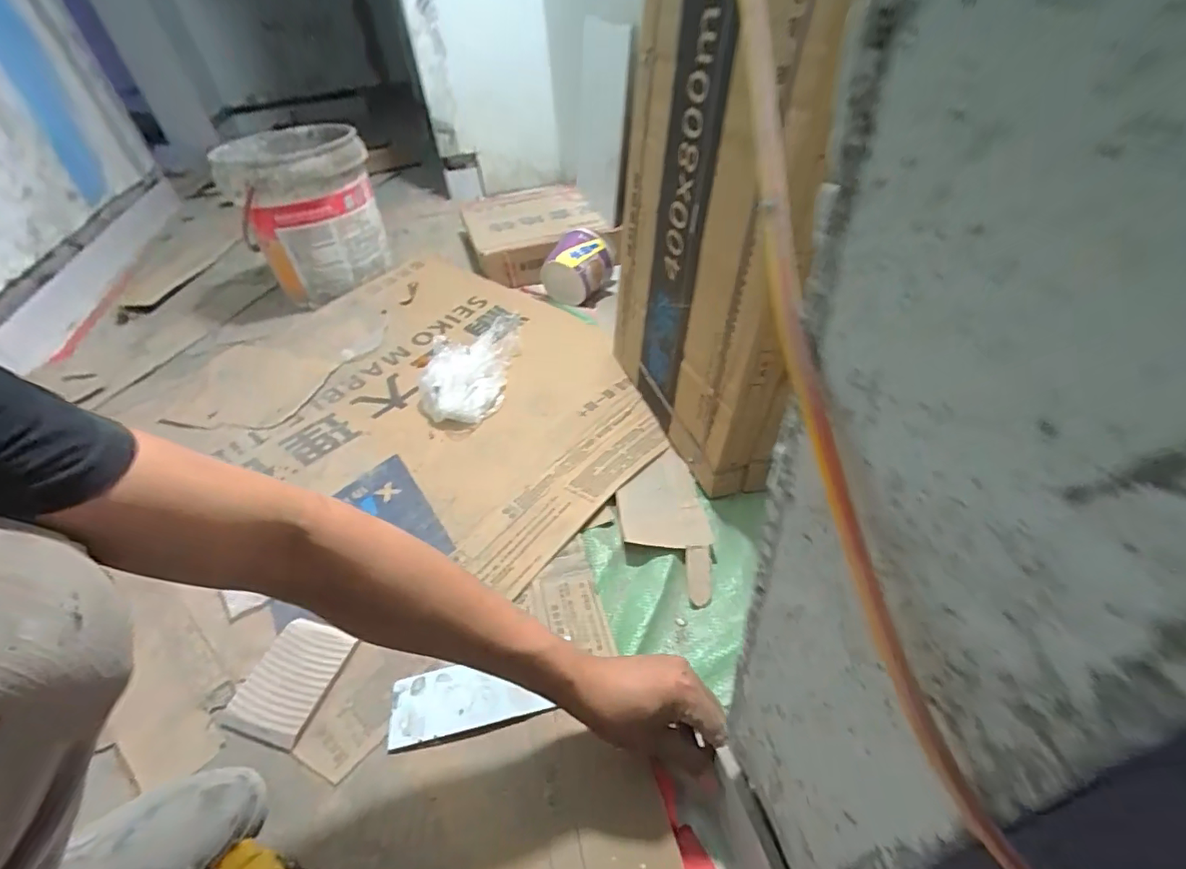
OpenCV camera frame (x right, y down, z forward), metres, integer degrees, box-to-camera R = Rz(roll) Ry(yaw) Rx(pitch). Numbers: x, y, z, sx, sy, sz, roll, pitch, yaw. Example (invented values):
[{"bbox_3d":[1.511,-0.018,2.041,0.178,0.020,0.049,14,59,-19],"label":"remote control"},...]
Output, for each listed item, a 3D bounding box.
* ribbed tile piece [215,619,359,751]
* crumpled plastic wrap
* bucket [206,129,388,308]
[{"bbox_3d":[-0.341,0.276,0.587,0.103,0.015,0.119,12,46,19],"label":"ribbed tile piece"},{"bbox_3d":[-0.233,-0.145,0.990,0.162,0.050,0.339,-4,42,3],"label":"crumpled plastic wrap"},{"bbox_3d":[-0.663,-0.520,1.246,0.299,0.317,0.305,-20,43,-14],"label":"bucket"}]

